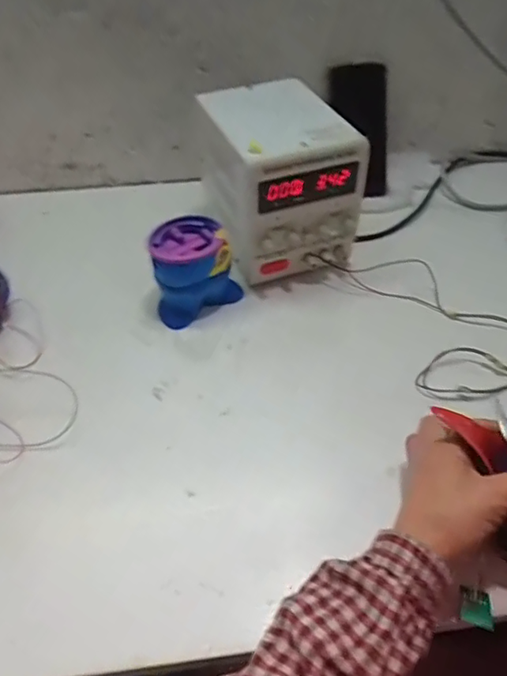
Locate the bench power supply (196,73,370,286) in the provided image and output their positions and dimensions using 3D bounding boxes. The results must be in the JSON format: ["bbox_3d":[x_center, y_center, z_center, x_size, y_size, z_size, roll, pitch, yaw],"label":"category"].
[{"bbox_3d":[0.028,-0.173,0.613,0.132,0.167,0.167,-20,48,-17],"label":"bench power supply"}]

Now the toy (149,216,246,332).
[{"bbox_3d":[-0.065,-0.074,0.576,0.094,0.080,0.078,-21,49,-19],"label":"toy"}]

